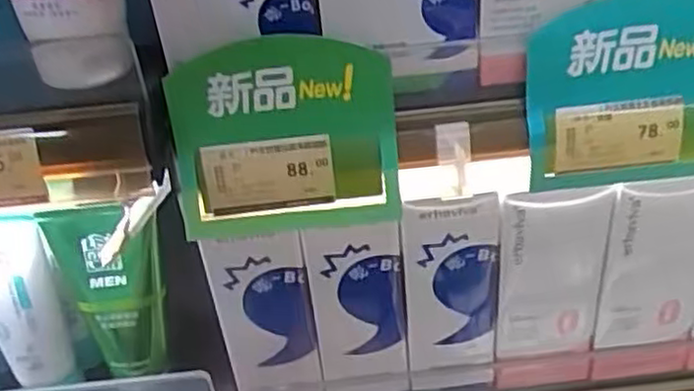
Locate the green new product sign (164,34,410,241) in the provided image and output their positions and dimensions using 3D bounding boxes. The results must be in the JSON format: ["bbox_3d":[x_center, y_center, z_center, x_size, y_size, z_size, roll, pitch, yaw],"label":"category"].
[{"bbox_3d":[-0.031,-0.026,0.354,0.109,0.095,0.024,-6,34,0],"label":"green new product sign"}]

